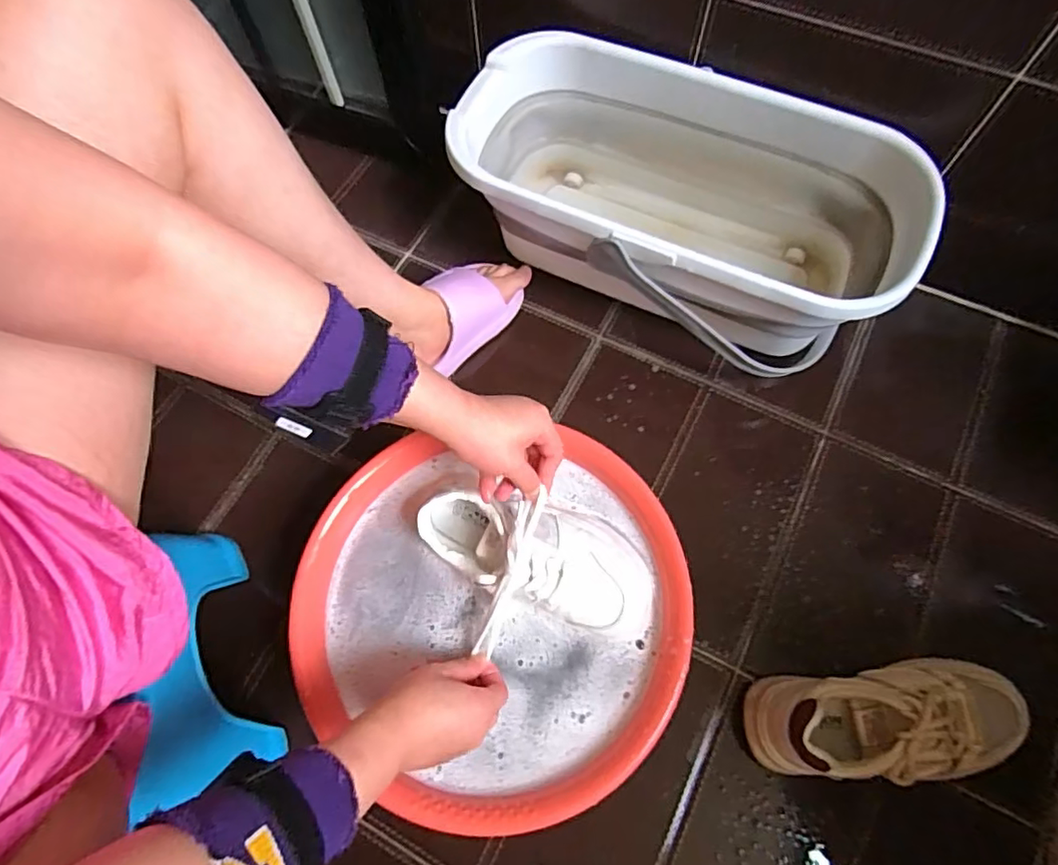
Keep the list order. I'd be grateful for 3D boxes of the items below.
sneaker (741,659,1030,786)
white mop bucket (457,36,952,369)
[{"bbox_3d":[0.331,0.266,0.538,0.242,0.104,0.091,-6,69,1],"label":"sneaker"},{"bbox_3d":[0.165,-0.261,0.699,0.510,0.191,0.253,25,72,12],"label":"white mop bucket"}]

